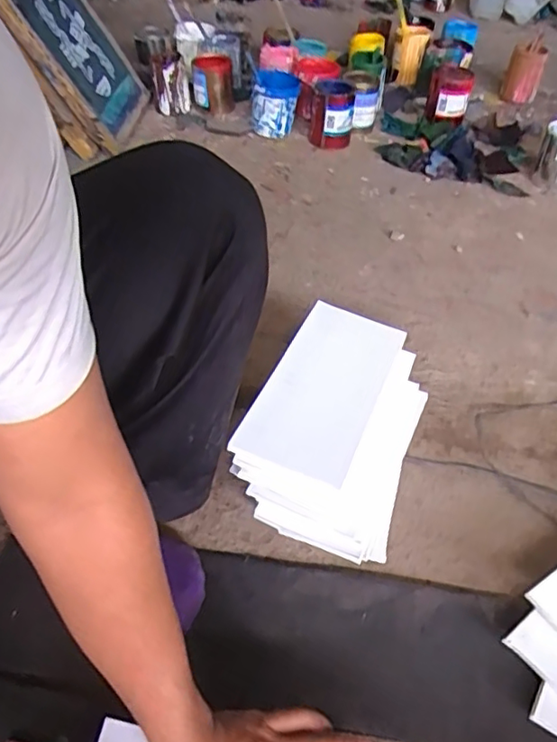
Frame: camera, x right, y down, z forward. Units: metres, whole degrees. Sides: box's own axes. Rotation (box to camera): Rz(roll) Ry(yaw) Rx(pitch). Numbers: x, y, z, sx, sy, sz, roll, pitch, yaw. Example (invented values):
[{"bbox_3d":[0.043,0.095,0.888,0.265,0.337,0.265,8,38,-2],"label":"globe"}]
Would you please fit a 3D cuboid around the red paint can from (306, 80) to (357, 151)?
[{"bbox_3d":[0.132,-0.646,1.431,0.110,0.133,0.104,4,47,4],"label":"red paint can"}]

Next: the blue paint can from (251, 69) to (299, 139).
[{"bbox_3d":[-0.009,-0.695,1.479,0.126,0.129,0.115,1,47,1],"label":"blue paint can"}]

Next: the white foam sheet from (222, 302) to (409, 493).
[{"bbox_3d":[0.064,0.019,0.750,0.137,0.010,0.292,25,52,8],"label":"white foam sheet"}]

